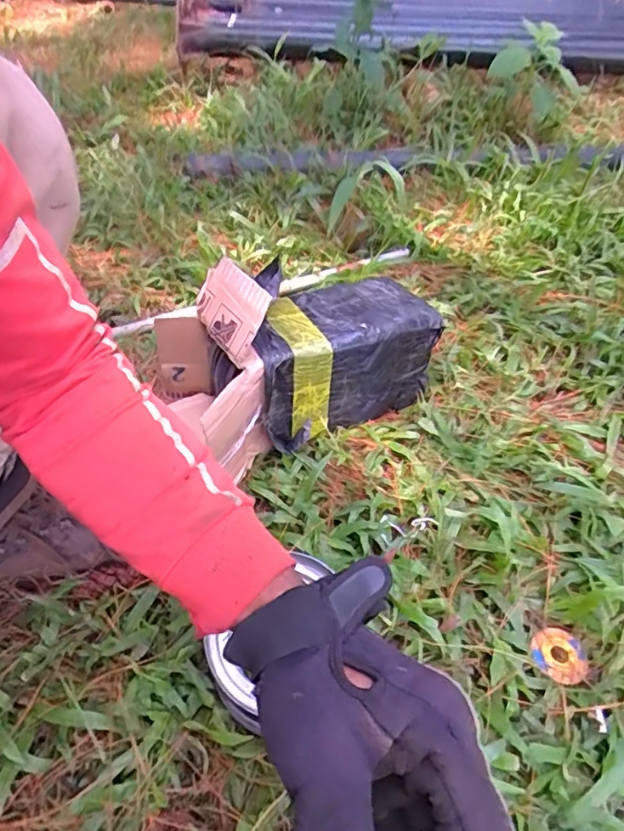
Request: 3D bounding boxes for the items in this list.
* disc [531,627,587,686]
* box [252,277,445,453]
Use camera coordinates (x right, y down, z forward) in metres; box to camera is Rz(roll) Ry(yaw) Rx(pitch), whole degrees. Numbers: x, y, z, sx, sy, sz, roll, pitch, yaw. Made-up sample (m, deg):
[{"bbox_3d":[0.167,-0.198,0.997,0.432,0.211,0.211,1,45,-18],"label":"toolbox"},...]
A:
[{"bbox_3d":[0.229,0.223,0.520,0.049,0.006,0.049,2,45,-2],"label":"disc"},{"bbox_3d":[0.027,-0.073,0.715,0.245,0.139,0.134,-26,50,-23],"label":"box"}]

